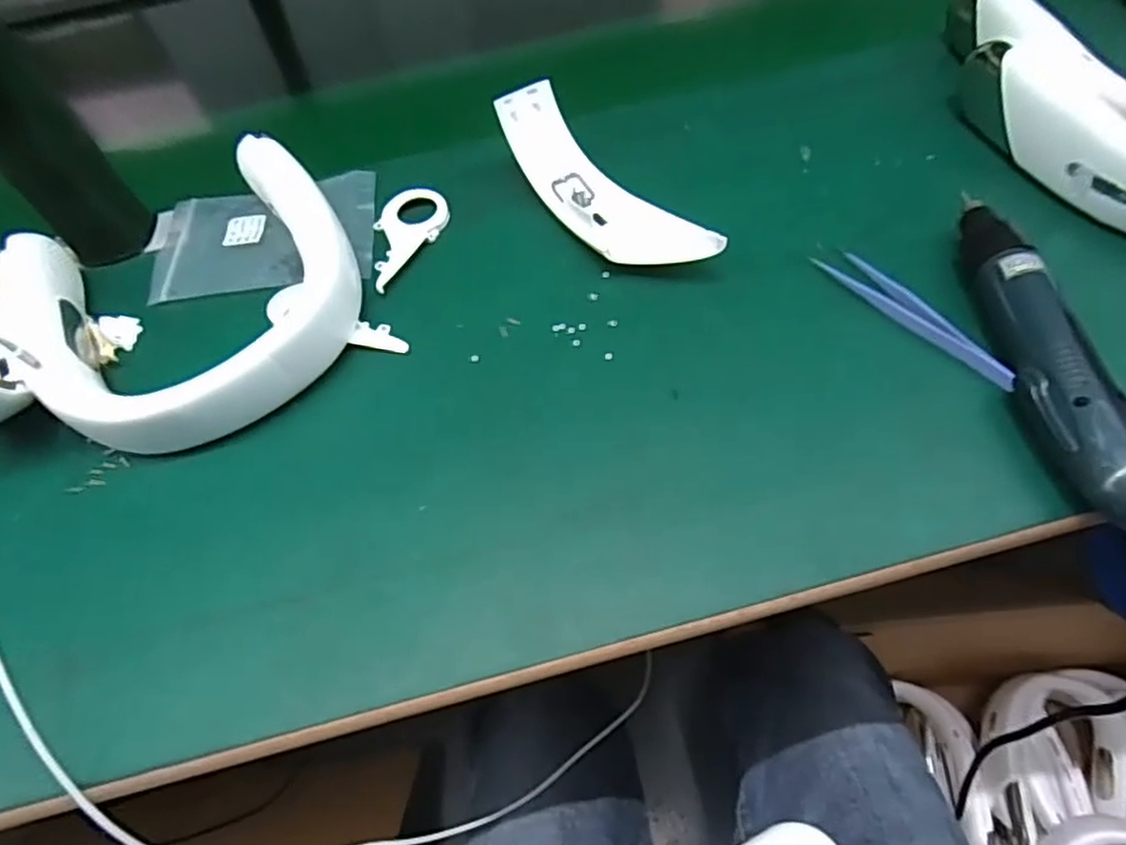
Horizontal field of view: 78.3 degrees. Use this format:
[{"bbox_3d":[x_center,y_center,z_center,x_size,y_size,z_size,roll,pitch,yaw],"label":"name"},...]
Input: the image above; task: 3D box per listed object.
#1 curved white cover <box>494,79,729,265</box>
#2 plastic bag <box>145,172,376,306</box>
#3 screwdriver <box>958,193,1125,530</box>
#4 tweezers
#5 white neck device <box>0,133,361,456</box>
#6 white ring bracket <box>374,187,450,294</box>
[{"bbox_3d":[0.021,-0.147,0.440,0.050,0.044,0.178,-33,61,-15],"label":"curved white cover"},{"bbox_3d":[-0.207,-0.128,0.472,0.157,0.010,0.097,-8,58,0],"label":"plastic bag"},{"bbox_3d":[0.245,-0.024,0.345,0.037,0.040,0.233,-6,58,1],"label":"screwdriver"},{"bbox_3d":[0.198,-0.063,0.387,0.021,0.017,0.127,-30,61,-13],"label":"tweezers"},{"bbox_3d":[-0.224,-0.074,0.412,0.204,0.049,0.191,-32,61,-14],"label":"white neck device"},{"bbox_3d":[-0.108,-0.122,0.455,0.044,0.005,0.091,17,61,15],"label":"white ring bracket"}]

